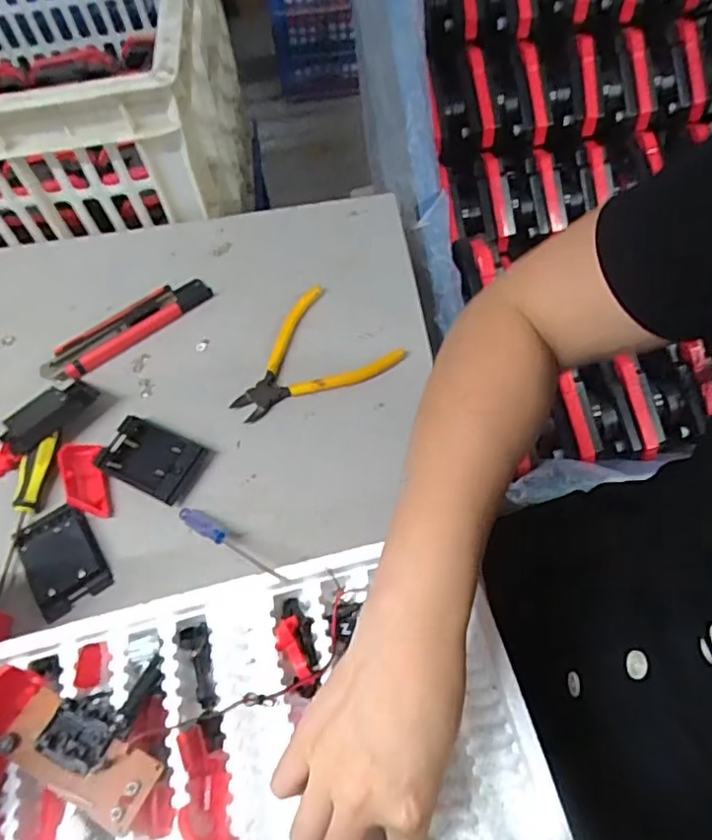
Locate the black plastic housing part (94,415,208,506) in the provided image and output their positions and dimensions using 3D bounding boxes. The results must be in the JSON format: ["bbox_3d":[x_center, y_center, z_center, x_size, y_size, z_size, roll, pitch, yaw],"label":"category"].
[{"bbox_3d":[-0.168,0.031,0.491,0.080,0.009,0.056,22,63,17],"label":"black plastic housing part"}]

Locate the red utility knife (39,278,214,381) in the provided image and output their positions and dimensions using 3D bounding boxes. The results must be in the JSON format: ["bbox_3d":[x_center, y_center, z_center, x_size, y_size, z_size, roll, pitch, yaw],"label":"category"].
[{"bbox_3d":[-0.213,-0.087,0.562,0.166,0.019,0.034,-37,63,-17],"label":"red utility knife"}]

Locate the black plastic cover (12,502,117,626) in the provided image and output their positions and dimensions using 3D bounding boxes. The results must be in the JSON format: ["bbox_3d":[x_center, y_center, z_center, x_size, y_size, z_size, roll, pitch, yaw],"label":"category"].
[{"bbox_3d":[-0.226,0.100,0.452,0.053,0.015,0.084,-32,62,-14],"label":"black plastic cover"}]

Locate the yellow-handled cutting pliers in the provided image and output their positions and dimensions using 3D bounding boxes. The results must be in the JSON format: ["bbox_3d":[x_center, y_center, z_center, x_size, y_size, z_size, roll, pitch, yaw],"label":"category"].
[{"bbox_3d":[-0.046,-0.050,0.529,0.140,0.017,0.107,-40,64,-18],"label":"yellow-handled cutting pliers"}]

